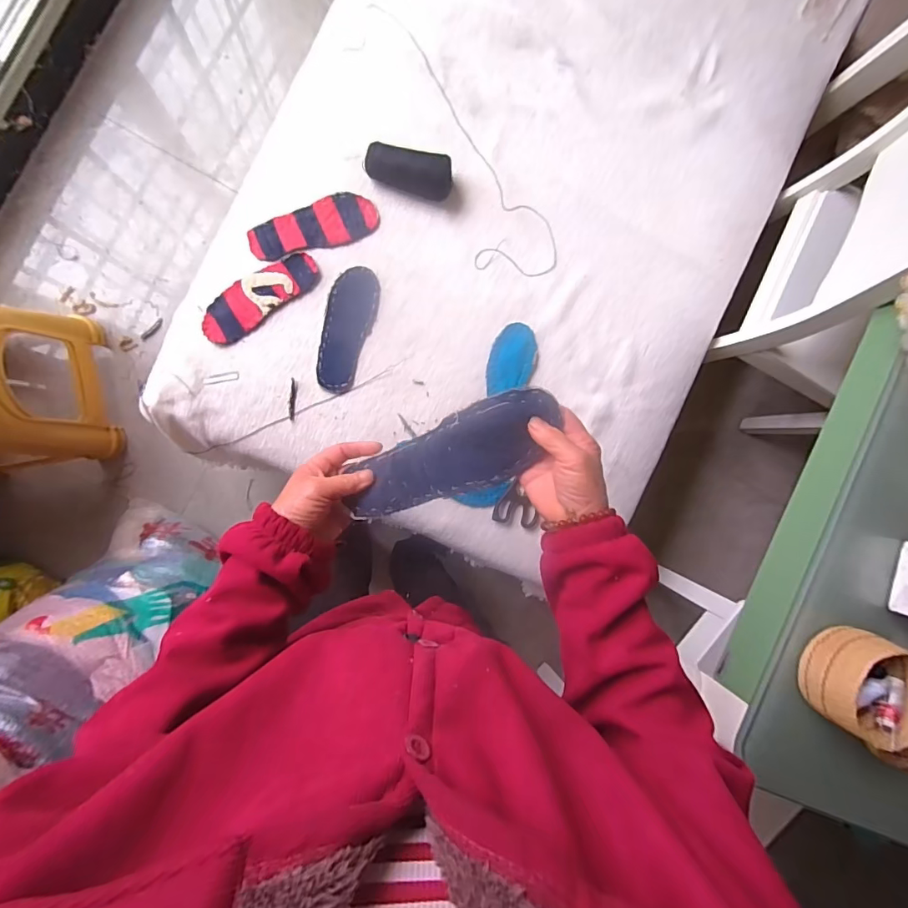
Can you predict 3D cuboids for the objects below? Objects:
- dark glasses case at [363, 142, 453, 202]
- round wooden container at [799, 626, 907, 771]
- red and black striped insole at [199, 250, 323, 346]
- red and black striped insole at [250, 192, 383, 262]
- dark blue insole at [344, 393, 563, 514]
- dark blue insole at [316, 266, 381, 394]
[{"bbox_3d":[-0.077,-0.487,0.809,0.145,0.047,0.056,6,92,-8],"label":"dark glasses case"},{"bbox_3d":[0.486,0.276,0.544,0.134,0.069,0.117,31,88,-8],"label":"round wooden container"},{"bbox_3d":[-0.332,-0.269,0.800,0.218,0.016,0.072,-36,97,-5],"label":"red and black striped insole"},{"bbox_3d":[-0.240,-0.390,0.806,0.218,0.023,0.083,-24,95,-6],"label":"red and black striped insole"},{"bbox_3d":[0.002,0.005,0.454,0.210,0.025,0.074,-25,96,7],"label":"dark blue insole"},{"bbox_3d":[-0.187,-0.217,0.819,0.081,0.013,0.217,15,90,-8],"label":"dark blue insole"}]

